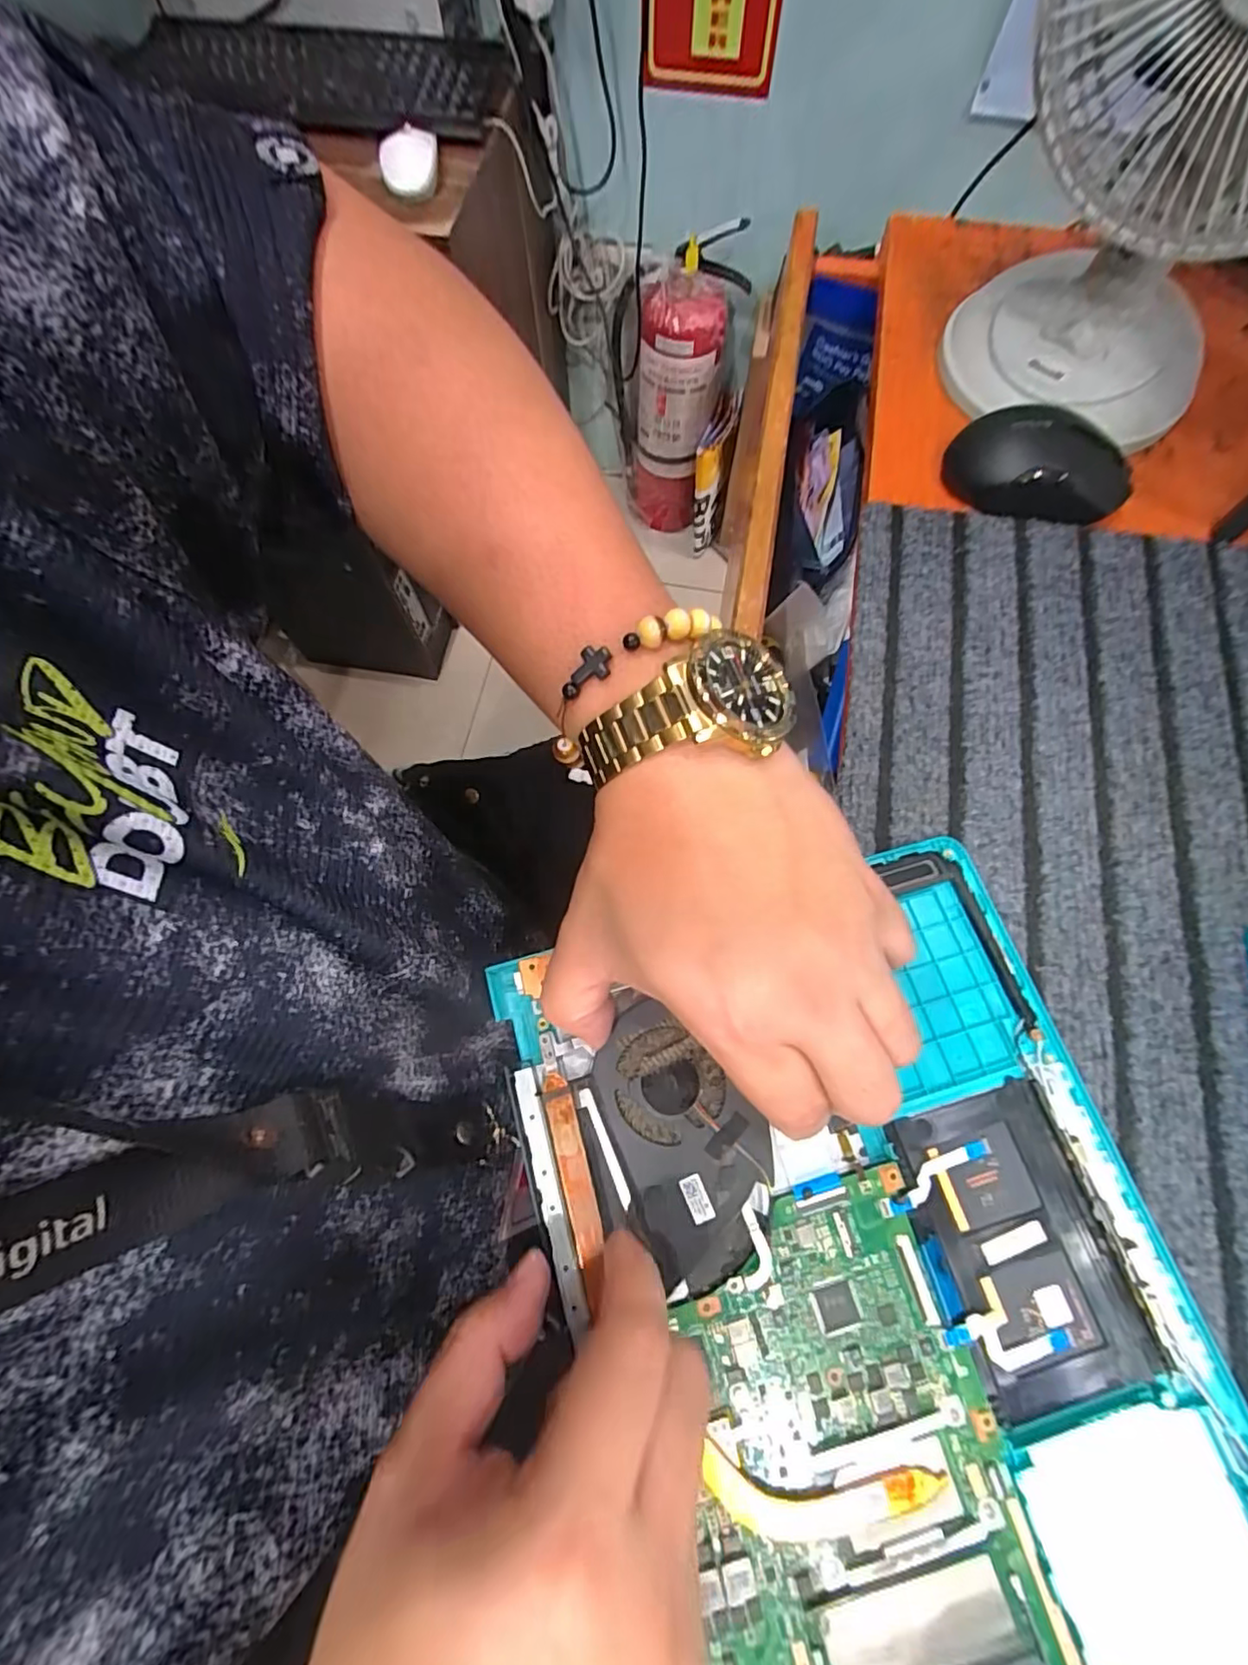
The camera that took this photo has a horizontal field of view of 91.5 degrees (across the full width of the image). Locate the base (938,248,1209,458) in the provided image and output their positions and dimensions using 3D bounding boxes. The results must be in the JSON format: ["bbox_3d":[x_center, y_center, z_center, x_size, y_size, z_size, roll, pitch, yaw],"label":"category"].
[{"bbox_3d":[0.279,-0.301,0.373,0.151,0.050,0.120,26,73,9],"label":"base"}]

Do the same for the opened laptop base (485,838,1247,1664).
[{"bbox_3d":[0.103,0.192,0.223,0.227,0.016,0.347,-17,72,-6],"label":"opened laptop base"}]

